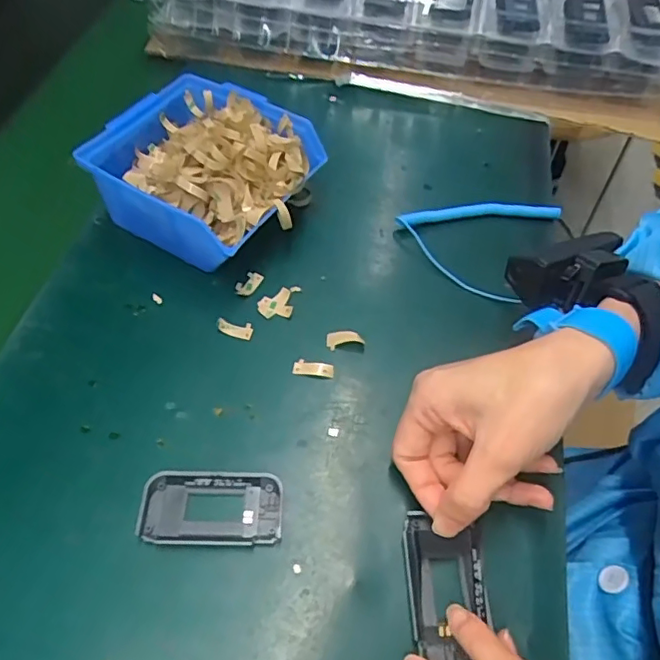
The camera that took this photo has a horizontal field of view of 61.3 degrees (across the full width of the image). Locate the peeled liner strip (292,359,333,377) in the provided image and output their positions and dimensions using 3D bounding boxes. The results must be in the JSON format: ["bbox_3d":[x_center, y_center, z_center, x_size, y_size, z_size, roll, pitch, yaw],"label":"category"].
[{"bbox_3d":[-0.011,0.025,0.359,0.026,0.005,0.011,10,56,5],"label":"peeled liner strip"}]

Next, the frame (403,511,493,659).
[{"bbox_3d":[0.059,0.130,0.282,0.039,0.012,0.074,0,56,-2],"label":"frame"}]

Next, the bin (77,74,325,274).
[{"bbox_3d":[-0.090,-0.115,0.415,0.144,0.066,0.127,26,59,15],"label":"bin"}]

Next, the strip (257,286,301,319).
[{"bbox_3d":[-0.036,-0.021,0.389,0.024,0.004,0.030,13,56,6],"label":"strip"}]

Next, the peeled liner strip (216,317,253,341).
[{"bbox_3d":[-0.064,-0.002,0.375,0.026,0.004,0.012,14,56,8],"label":"peeled liner strip"}]

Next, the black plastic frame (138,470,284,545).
[{"bbox_3d":[-0.064,0.097,0.304,0.075,0.010,0.037,1,56,-1],"label":"black plastic frame"}]

